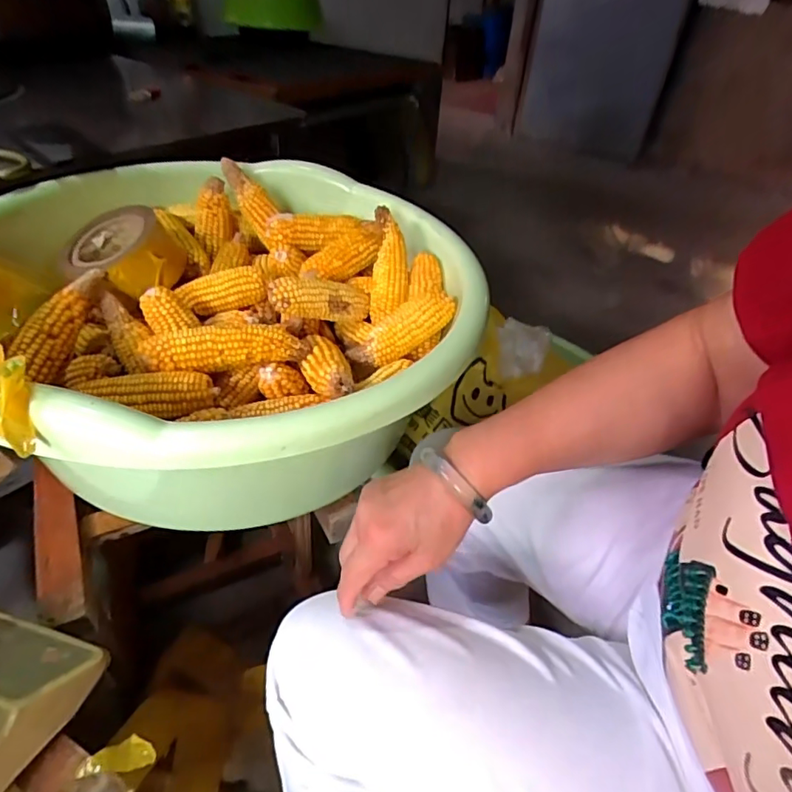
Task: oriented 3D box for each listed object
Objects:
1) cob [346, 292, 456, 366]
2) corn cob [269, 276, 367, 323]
[{"bbox_3d":[0.008,-0.071,0.582,0.125,0.035,0.035,-34,50,-9],"label":"cob"},{"bbox_3d":[-0.089,-0.116,0.633,0.130,0.046,0.045,0,35,-42],"label":"corn cob"}]

